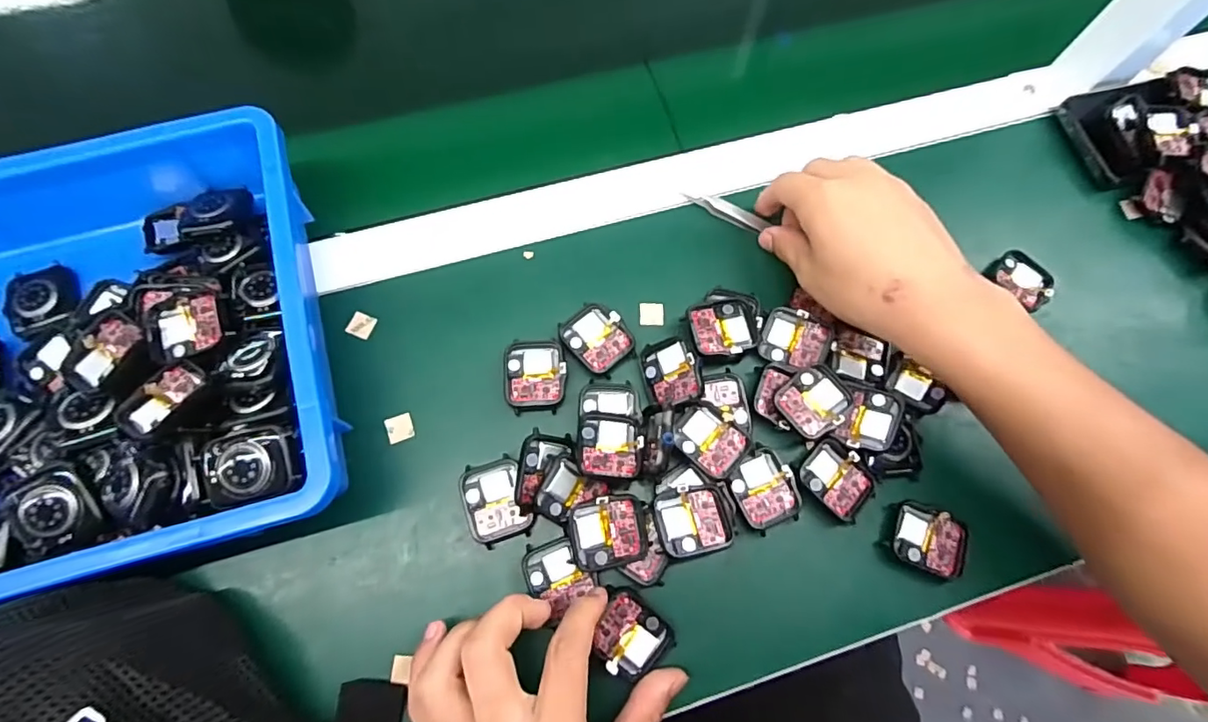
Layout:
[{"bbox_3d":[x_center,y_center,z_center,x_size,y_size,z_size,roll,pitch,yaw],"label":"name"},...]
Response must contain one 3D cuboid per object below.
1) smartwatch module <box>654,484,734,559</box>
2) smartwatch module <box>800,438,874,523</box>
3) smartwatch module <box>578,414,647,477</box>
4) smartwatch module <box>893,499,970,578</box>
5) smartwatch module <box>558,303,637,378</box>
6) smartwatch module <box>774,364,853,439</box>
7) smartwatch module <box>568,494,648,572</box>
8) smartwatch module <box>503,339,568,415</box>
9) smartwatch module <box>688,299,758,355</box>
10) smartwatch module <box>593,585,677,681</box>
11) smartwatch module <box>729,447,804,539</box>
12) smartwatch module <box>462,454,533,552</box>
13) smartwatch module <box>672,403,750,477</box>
[{"bbox_3d":[0.051,0.091,0.311,0.041,0.016,0.036,-10,72,-5],"label":"smartwatch module"},{"bbox_3d":[0.141,0.071,0.327,0.041,0.008,0.037,43,75,12],"label":"smartwatch module"},{"bbox_3d":[0.003,0.050,0.316,0.036,0.010,0.040,5,56,-5],"label":"smartwatch module"},{"bbox_3d":[0.193,0.106,0.321,0.043,0.011,0.035,22,72,6],"label":"smartwatch module"},{"bbox_3d":[-0.004,-0.015,0.350,0.037,0.008,0.045,-39,77,-13],"label":"smartwatch module"},{"bbox_3d":[0.128,0.025,0.333,0.041,0.009,0.037,-40,77,-13],"label":"smartwatch module"},{"bbox_3d":[0.003,0.096,0.305,0.043,0.013,0.037,-7,72,-4],"label":"smartwatch module"},{"bbox_3d":[-0.044,0.009,0.343,0.039,0.007,0.046,-3,71,-3],"label":"smartwatch module"},{"bbox_3d":[0.077,-0.021,0.348,0.043,0.013,0.038,-5,72,-3],"label":"smartwatch module"},{"bbox_3d":[0.014,0.150,0.299,0.044,0.011,0.037,39,75,11],"label":"smartwatch module"},{"bbox_3d":[0.096,0.076,0.323,0.036,0.012,0.043,-20,73,-8],"label":"smartwatch module"},{"bbox_3d":[-0.064,0.083,0.320,0.035,0.008,0.046,-18,73,-8],"label":"smartwatch module"},{"bbox_3d":[0.063,0.047,0.324,0.043,0.008,0.034,36,74,10],"label":"smartwatch module"}]

